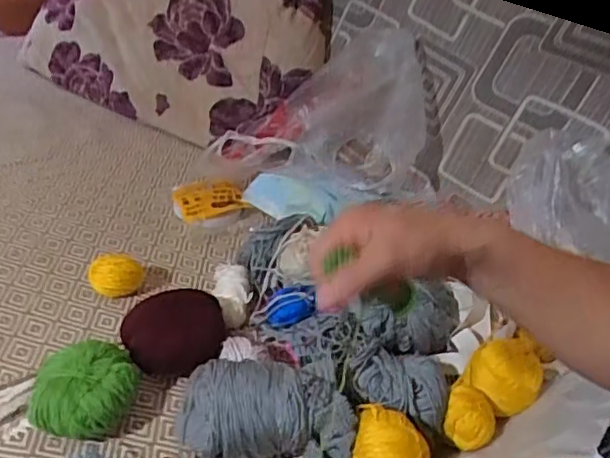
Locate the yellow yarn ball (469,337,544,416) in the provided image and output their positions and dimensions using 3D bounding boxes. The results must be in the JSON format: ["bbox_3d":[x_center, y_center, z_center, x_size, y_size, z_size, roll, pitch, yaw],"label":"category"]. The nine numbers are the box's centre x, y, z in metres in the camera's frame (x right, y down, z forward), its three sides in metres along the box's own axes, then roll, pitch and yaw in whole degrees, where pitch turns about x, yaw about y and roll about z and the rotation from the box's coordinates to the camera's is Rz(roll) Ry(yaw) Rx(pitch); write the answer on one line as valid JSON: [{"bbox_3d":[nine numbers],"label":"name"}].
[{"bbox_3d":[0.214,0.157,0.667,0.069,0.059,0.057,24,35,24],"label":"yellow yarn ball"}]

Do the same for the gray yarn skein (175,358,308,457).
[{"bbox_3d":[-0.056,0.171,0.581,0.122,0.073,0.085,0,32,-12],"label":"gray yarn skein"}]

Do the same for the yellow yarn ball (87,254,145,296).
[{"bbox_3d":[-0.228,0.055,0.750,0.064,0.047,0.048,-7,34,-23],"label":"yellow yarn ball"}]

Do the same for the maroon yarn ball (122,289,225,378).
[{"bbox_3d":[-0.142,0.112,0.675,0.104,0.062,0.078,-1,32,-14],"label":"maroon yarn ball"}]

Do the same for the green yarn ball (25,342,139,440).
[{"bbox_3d":[-0.207,0.152,0.584,0.087,0.052,0.083,6,31,-3],"label":"green yarn ball"}]

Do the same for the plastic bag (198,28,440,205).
[{"bbox_3d":[0.033,-0.186,1.011,0.348,0.202,0.307,12,32,7],"label":"plastic bag"}]

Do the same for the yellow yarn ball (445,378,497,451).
[{"bbox_3d":[0.166,0.187,0.622,0.049,0.042,0.045,6,31,-3],"label":"yellow yarn ball"}]

